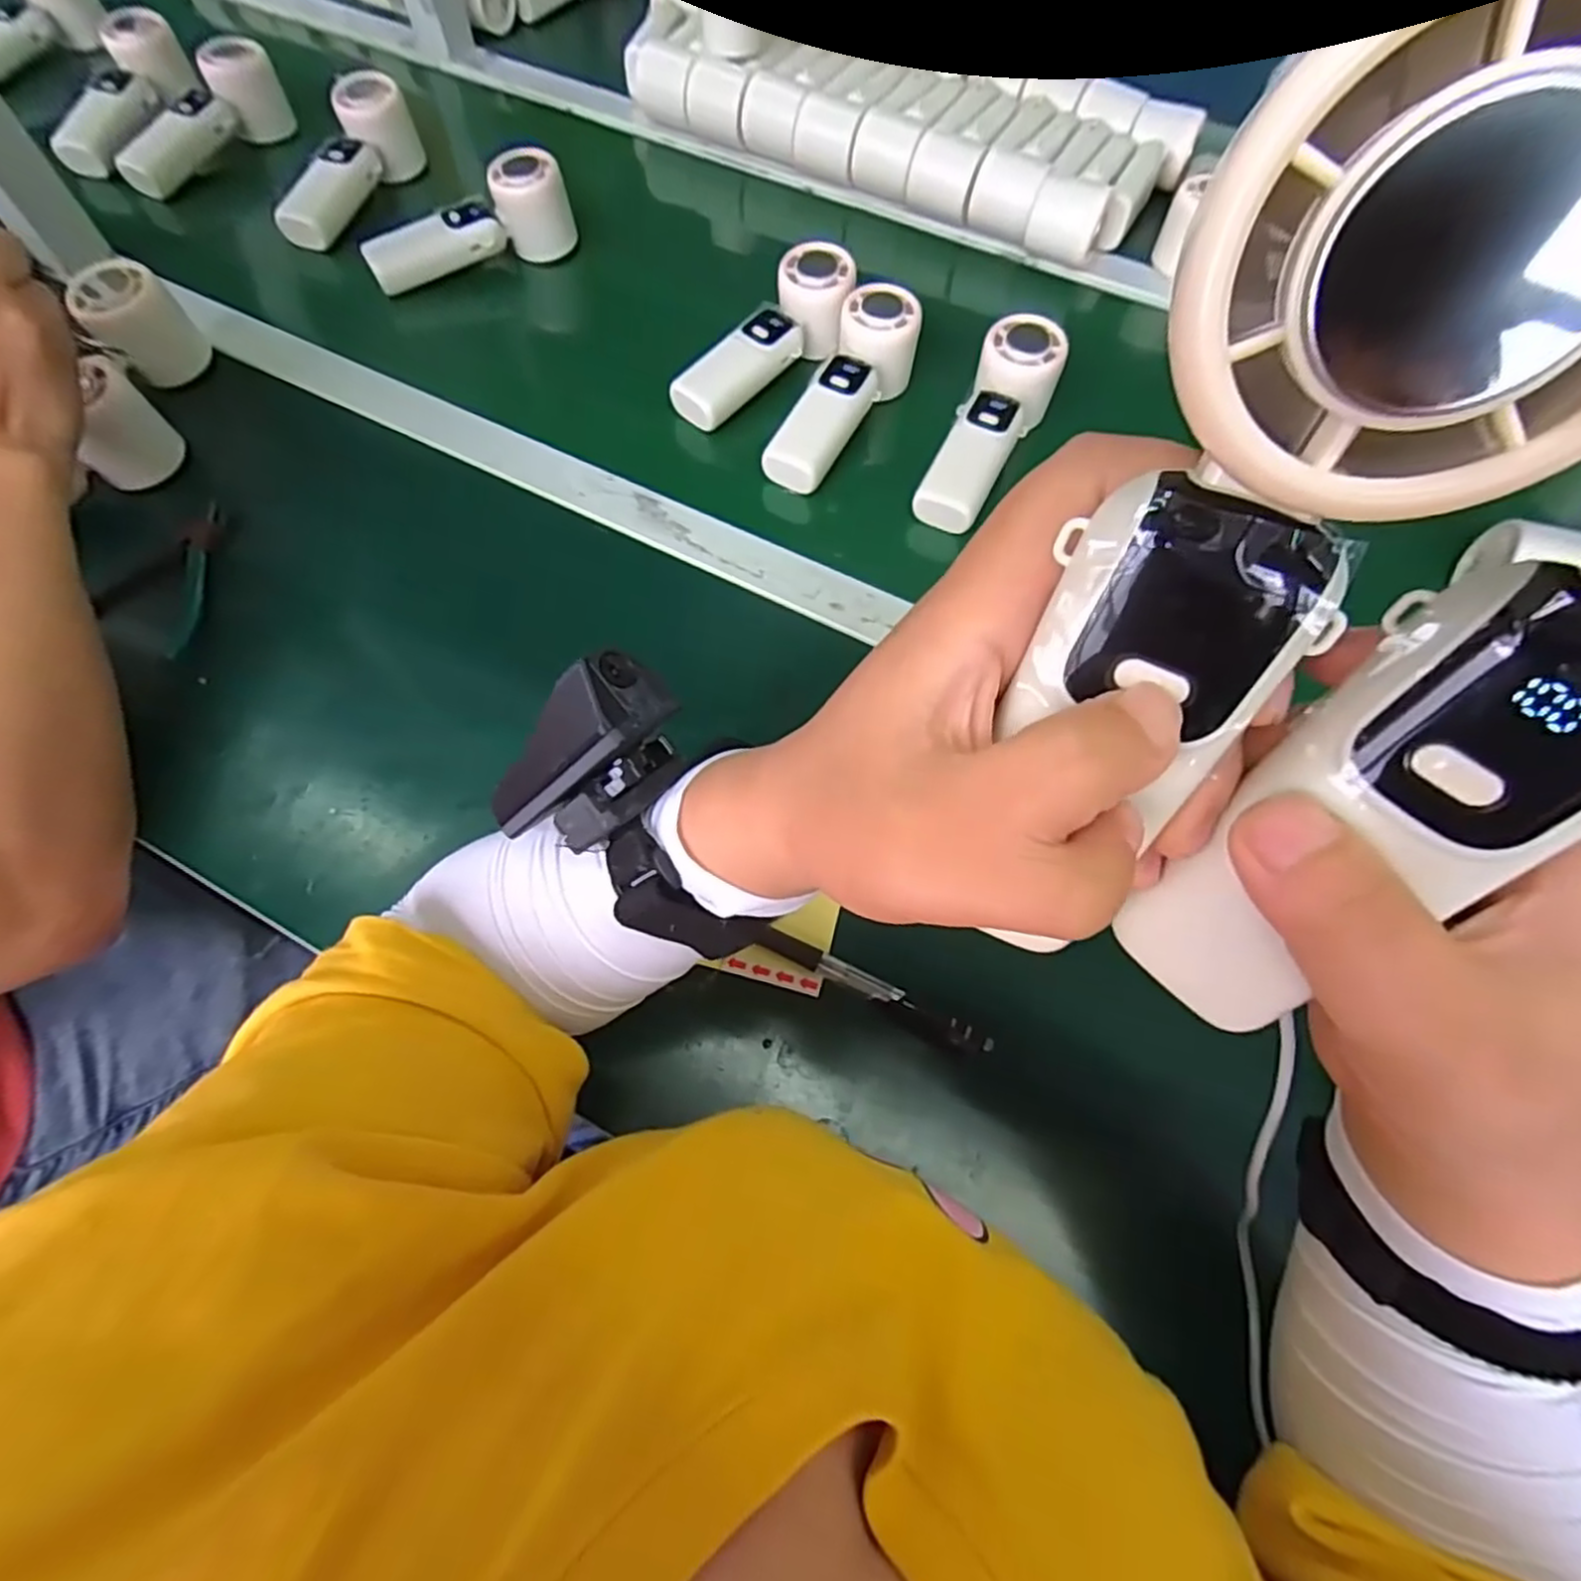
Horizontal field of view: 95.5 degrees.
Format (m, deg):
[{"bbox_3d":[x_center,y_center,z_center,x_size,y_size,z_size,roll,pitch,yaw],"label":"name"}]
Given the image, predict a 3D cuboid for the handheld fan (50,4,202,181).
[{"bbox_3d":[-0.578,-0.603,0.623,0.050,0.058,0.161,8,64,2],"label":"handheld fan"}]

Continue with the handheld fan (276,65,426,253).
[{"bbox_3d":[-0.371,-0.528,0.595,0.045,0.054,0.151,16,64,6],"label":"handheld fan"}]

